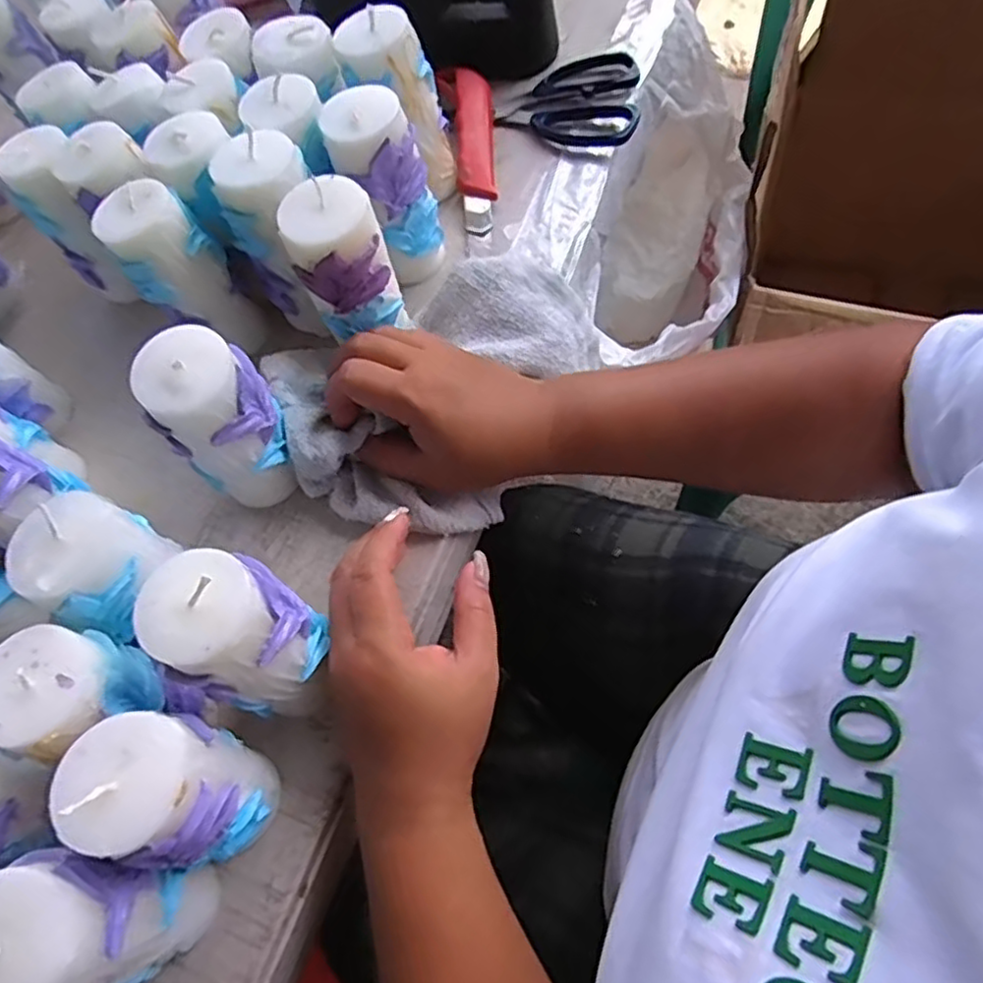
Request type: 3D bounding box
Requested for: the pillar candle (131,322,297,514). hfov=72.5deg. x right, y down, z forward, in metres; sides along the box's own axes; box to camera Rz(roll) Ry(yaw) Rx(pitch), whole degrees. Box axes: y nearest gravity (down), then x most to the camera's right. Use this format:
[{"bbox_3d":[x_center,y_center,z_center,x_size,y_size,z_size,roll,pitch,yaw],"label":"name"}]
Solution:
[{"bbox_3d":[-0.134,-0.034,0.342,0.057,0.107,0.044,-40,69,-10],"label":"pillar candle"}]

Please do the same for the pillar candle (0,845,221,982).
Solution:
[{"bbox_3d":[-0.152,0.170,0.266,0.045,0.108,0.052,-26,65,-3],"label":"pillar candle"}]

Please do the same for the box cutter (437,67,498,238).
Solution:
[{"bbox_3d":[-0.015,-0.244,0.474,0.033,0.015,0.143,-8,66,5],"label":"box cutter"}]

